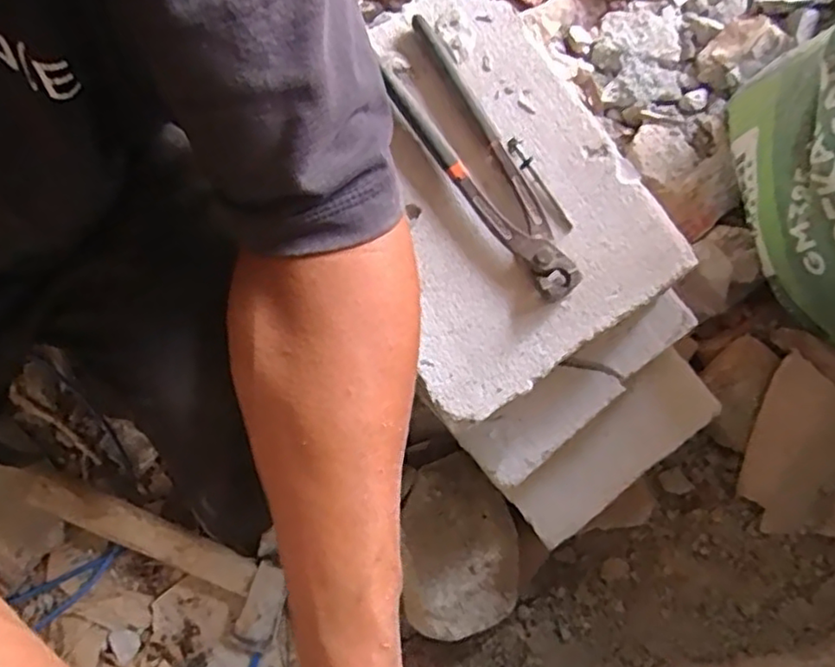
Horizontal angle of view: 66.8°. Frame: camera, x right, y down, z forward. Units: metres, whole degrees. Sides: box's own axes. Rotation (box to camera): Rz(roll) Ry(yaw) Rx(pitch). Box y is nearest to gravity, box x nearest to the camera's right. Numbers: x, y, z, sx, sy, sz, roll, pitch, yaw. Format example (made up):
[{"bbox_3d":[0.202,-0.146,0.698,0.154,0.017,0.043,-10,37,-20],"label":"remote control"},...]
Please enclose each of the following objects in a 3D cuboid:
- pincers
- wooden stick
[{"bbox_3d":[0.038,-0.116,0.432,0.050,0.019,0.216,-29,79,-4],"label":"pincers"},{"bbox_3d":[-0.273,0.197,0.620,0.238,0.013,0.045,23,80,6],"label":"wooden stick"}]

